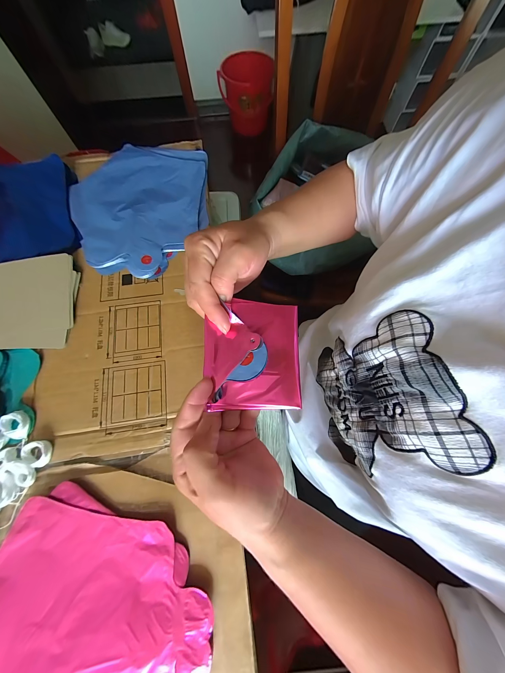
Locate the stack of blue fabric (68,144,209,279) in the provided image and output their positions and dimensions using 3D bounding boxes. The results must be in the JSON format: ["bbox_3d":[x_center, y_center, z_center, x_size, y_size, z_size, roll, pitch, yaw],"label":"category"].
[{"bbox_3d":[-0.184,-0.215,0.374,0.213,0.012,0.261,-4,73,1],"label":"stack of blue fabric"}]

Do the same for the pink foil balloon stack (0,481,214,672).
[{"bbox_3d":[-0.176,0.290,0.218,0.231,0.011,0.237,35,77,11],"label":"pink foil balloon stack"}]

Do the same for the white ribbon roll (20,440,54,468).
[{"bbox_3d":[-0.250,0.136,0.268,0.027,0.014,0.026,-1,73,2],"label":"white ribbon roll"}]

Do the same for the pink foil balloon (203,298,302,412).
[{"bbox_3d":[0.001,0.014,0.202,0.083,0.018,0.094,2,78,-10],"label":"pink foil balloon"}]

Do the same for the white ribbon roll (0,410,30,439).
[{"bbox_3d":[-0.283,0.105,0.275,0.030,0.015,0.032,-1,73,2],"label":"white ribbon roll"}]

